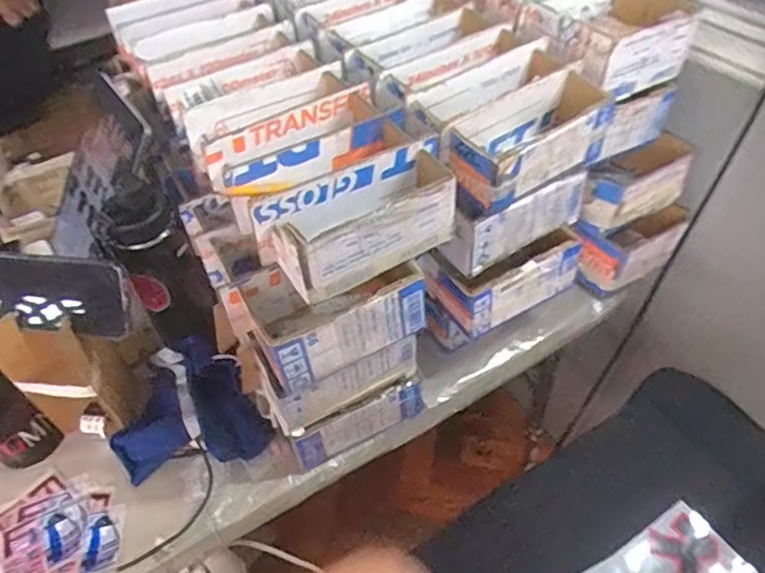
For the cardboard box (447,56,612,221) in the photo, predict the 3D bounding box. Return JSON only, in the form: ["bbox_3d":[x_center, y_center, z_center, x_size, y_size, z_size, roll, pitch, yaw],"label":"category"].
[{"bbox_3d":[0.148,-0.146,0.587,0.170,0.074,0.077,-30,52,-21],"label":"cardboard box"}]

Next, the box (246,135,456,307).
[{"bbox_3d":[-0.015,-0.058,0.521,0.182,0.073,0.074,-23,50,-15],"label":"box"}]

